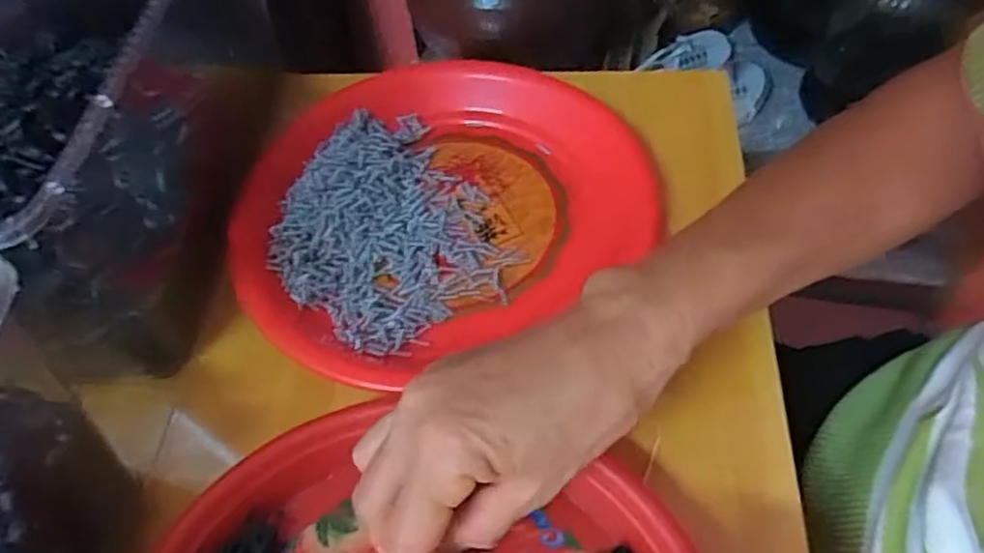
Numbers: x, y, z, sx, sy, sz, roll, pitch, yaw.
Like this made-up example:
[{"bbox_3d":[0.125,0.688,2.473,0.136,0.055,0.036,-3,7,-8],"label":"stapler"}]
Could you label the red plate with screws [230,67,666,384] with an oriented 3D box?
[{"bbox_3d":[-0.033,-0.049,0.407,0.230,0.026,0.198,-28,57,-14],"label":"red plate with screws"}]

